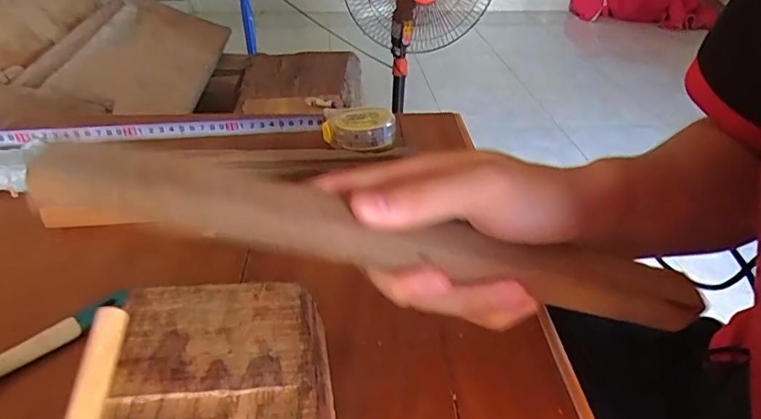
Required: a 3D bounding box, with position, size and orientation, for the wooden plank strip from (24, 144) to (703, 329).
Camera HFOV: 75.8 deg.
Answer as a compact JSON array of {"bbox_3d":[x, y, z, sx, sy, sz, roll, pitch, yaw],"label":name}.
[{"bbox_3d":[0.005,0.013,0.229,0.301,0.026,0.027,12,35,-7],"label":"wooden plank strip"}]

